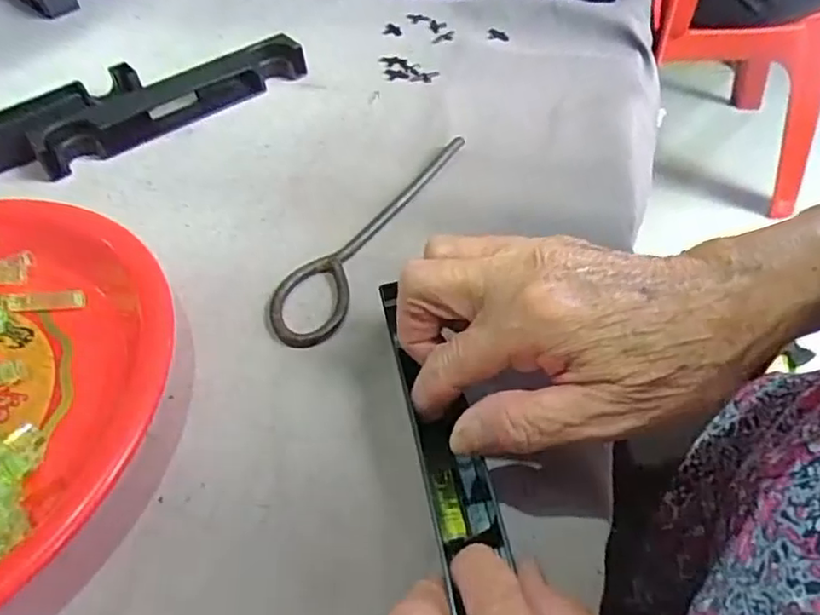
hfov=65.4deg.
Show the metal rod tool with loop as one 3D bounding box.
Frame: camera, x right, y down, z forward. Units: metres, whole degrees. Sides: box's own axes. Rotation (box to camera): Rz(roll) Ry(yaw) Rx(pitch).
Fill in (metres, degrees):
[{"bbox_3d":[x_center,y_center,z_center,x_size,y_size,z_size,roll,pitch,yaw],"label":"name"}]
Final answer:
[{"bbox_3d":[-0.024,-0.045,0.364,0.040,0.011,0.174,18,53,18],"label":"metal rod tool with loop"}]

